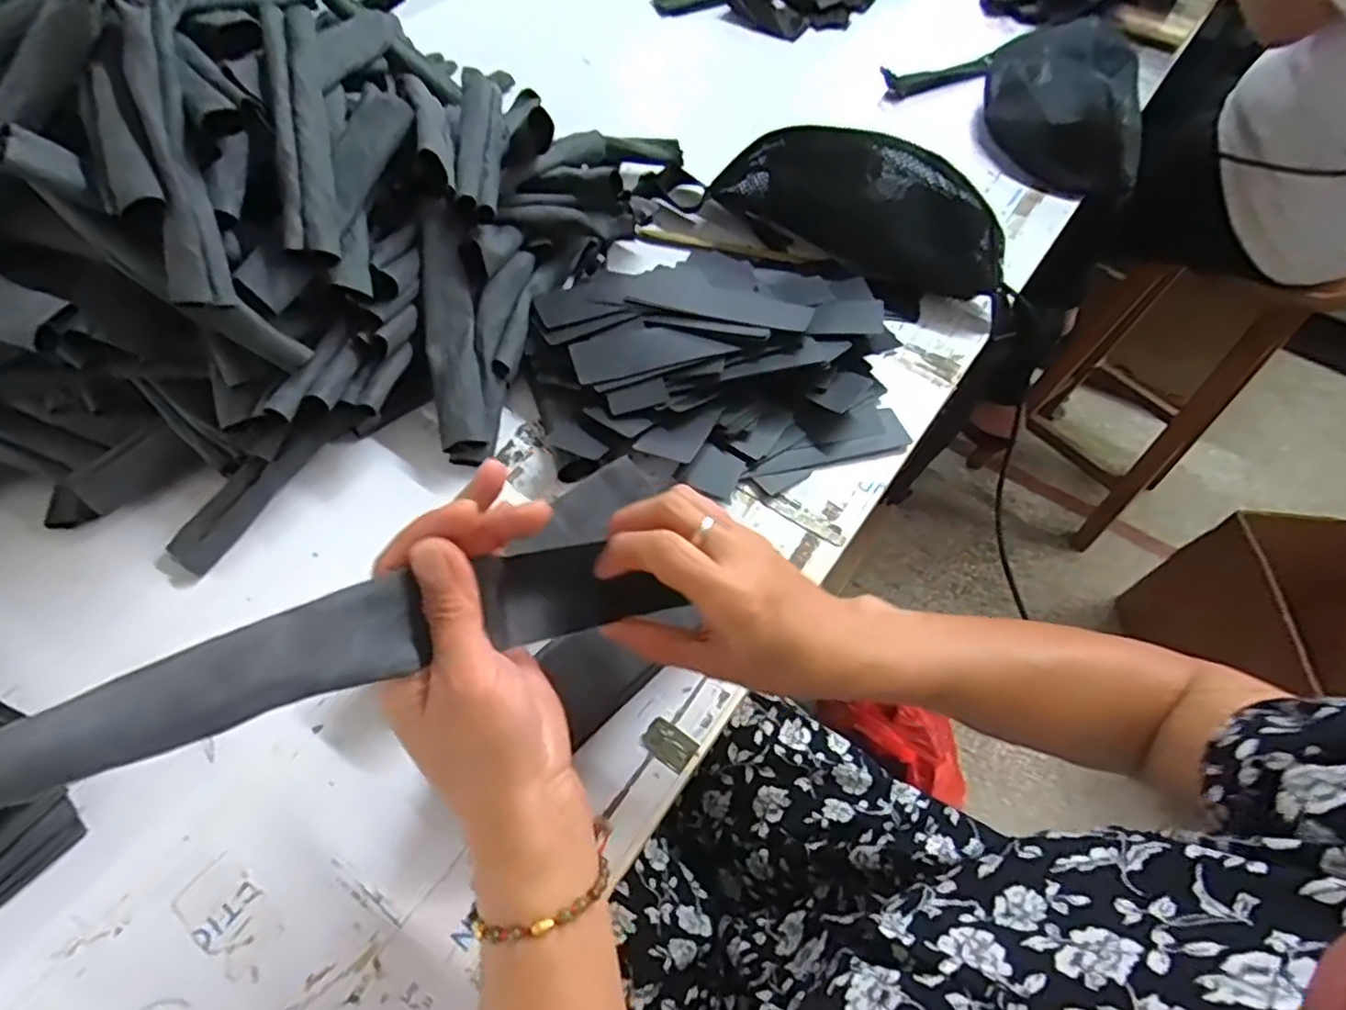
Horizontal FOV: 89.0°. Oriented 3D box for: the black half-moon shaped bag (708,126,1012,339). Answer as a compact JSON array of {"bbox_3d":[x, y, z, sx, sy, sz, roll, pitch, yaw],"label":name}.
[{"bbox_3d":[0.187,-0.278,0.645,0.310,0.088,0.072,30,62,16],"label":"black half-moon shaped bag"}]

